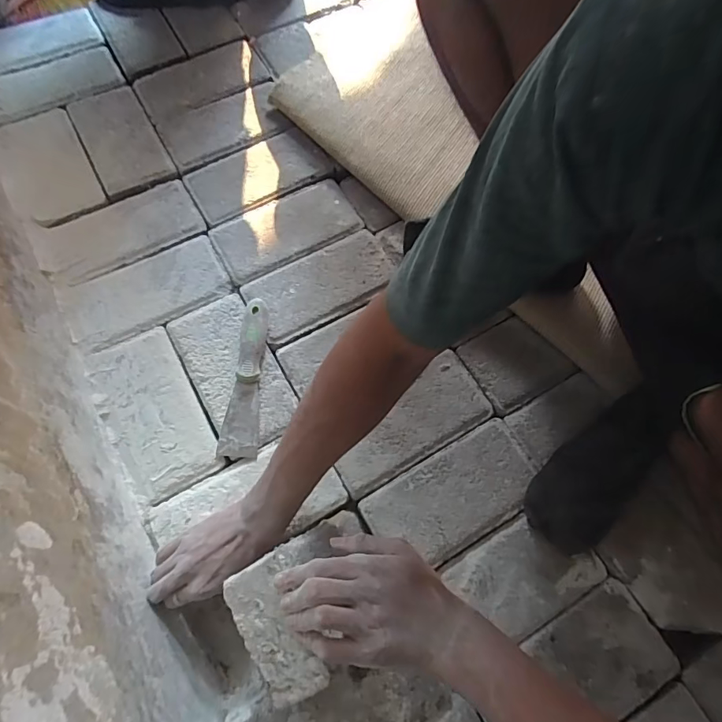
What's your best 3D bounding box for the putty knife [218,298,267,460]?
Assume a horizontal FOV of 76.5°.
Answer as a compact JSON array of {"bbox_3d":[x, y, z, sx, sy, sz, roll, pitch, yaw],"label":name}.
[{"bbox_3d":[-0.144,0.019,0.568,0.044,0.028,0.195,2,70,0],"label":"putty knife"}]

